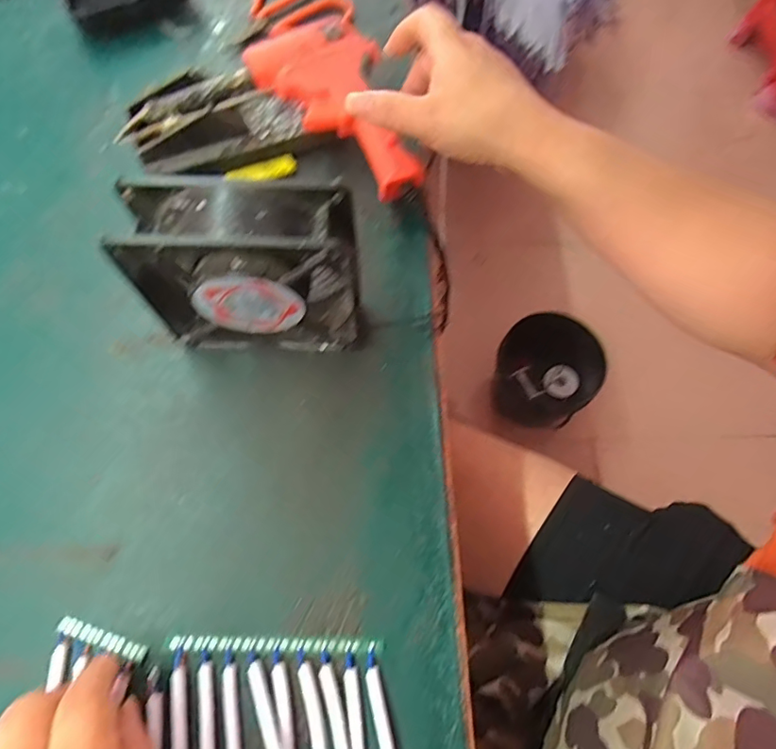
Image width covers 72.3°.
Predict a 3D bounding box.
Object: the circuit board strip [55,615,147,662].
[{"bbox_3d":[-0.157,0.145,0.291,0.052,0.004,0.011,20,35,6],"label":"circuit board strip"}]

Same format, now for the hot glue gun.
[{"bbox_3d":[-0.030,-0.200,0.405,0.087,0.031,0.155,-33,83,-12],"label":"hot glue gun"}]

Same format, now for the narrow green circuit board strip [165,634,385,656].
[{"bbox_3d":[-0.061,0.148,0.290,0.116,0.004,0.007,1,68,1],"label":"narrow green circuit board strip"}]

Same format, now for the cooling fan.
[{"bbox_3d":[-0.076,-0.056,0.310,0.118,0.118,0.045,4,68,2],"label":"cooling fan"}]

